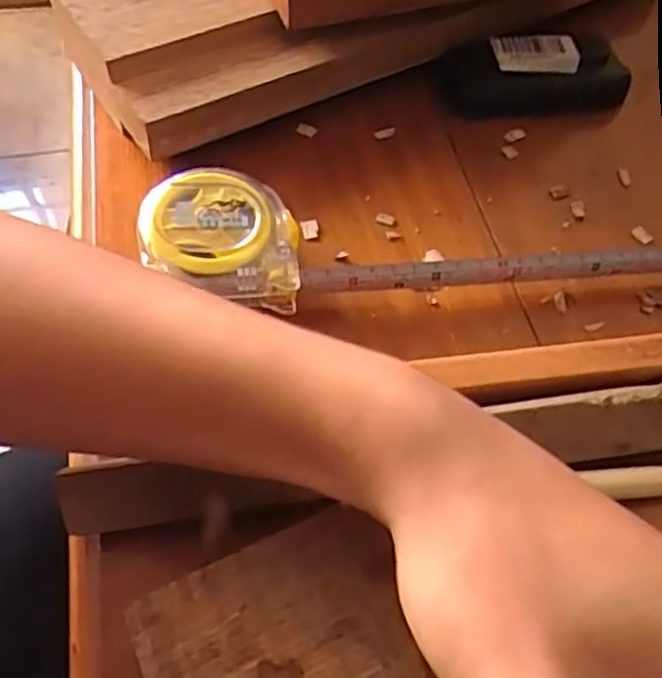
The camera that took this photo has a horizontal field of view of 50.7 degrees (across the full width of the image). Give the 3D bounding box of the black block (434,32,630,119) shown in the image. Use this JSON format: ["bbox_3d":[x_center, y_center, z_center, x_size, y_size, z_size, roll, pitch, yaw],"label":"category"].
[{"bbox_3d":[0.119,-0.152,0.404,0.110,0.030,0.043,-7,57,-7],"label":"black block"}]

